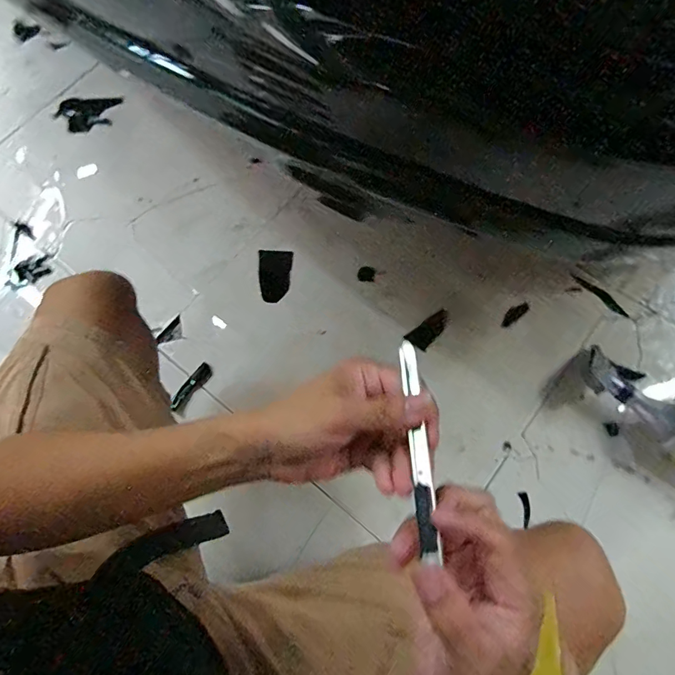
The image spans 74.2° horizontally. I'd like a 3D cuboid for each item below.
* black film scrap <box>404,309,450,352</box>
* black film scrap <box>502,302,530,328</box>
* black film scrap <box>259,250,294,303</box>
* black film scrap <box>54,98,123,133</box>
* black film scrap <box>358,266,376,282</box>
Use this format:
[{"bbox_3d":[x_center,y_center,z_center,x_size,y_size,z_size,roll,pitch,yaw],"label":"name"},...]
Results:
[{"bbox_3d":[0.164,-0.016,0.795,0.042,0.004,0.085,40,77,14],"label":"black film scrap"},{"bbox_3d":[0.314,-0.042,0.793,0.061,0.004,0.021,-38,74,-10],"label":"black film scrap"},{"bbox_3d":[-0.118,-0.116,0.840,0.061,0.004,0.106,1,71,-1],"label":"black film scrap"},{"bbox_3d":[-0.560,-0.489,0.981,0.141,0.021,0.110,4,72,4],"label":"black film scrap"},{"bbox_3d":[0.054,-0.118,0.829,0.032,0.004,0.029,2,80,0],"label":"black film scrap"}]

